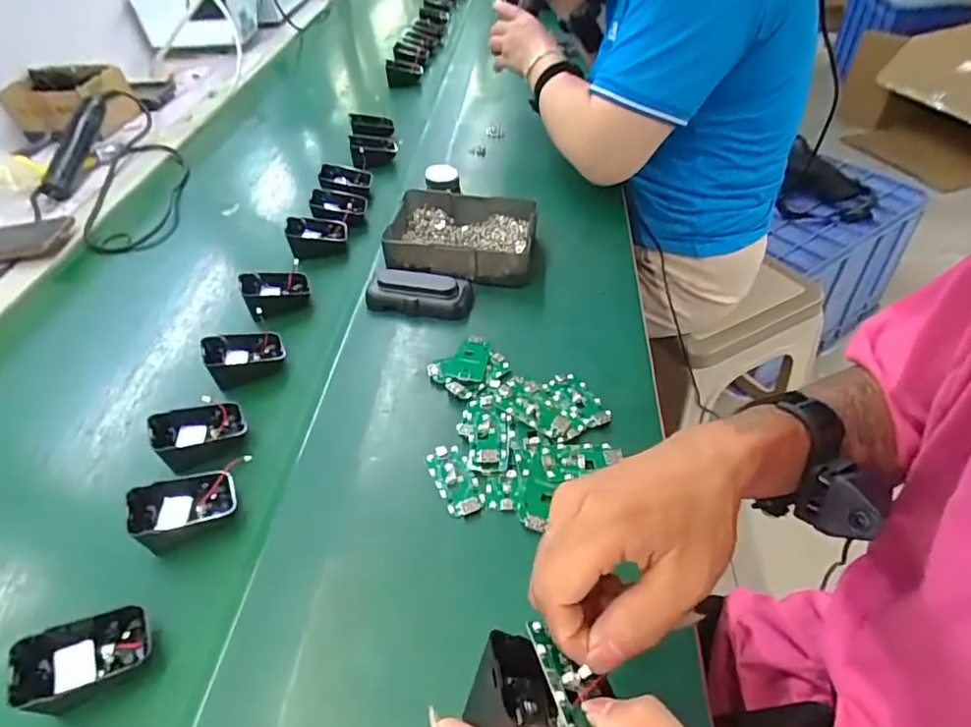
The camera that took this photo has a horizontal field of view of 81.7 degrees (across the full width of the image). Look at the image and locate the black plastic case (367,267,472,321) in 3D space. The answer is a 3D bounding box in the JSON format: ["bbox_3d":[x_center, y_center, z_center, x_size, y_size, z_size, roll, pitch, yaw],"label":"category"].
[{"bbox_3d":[-0.068,-0.074,0.574,0.103,0.028,0.041,4,46,9],"label":"black plastic case"}]

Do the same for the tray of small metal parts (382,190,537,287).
[{"bbox_3d":[-0.026,-0.148,0.636,0.163,0.038,0.129,1,46,6],"label":"tray of small metal parts"}]

